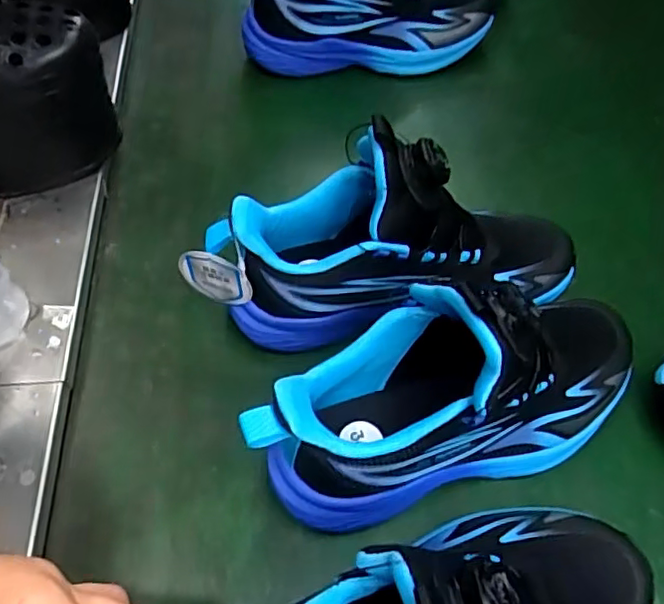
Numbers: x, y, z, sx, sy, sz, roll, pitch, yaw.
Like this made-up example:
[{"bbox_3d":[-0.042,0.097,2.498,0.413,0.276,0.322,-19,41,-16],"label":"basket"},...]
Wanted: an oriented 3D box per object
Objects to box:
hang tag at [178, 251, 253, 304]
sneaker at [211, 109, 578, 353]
[{"bbox_3d":[-0.073,-0.015,0.385,0.046,0.045,0.005,12,61,11],"label":"hang tag"},{"bbox_3d":[0.042,-0.040,0.392,0.230,0.135,0.079,-8,58,-5],"label":"sneaker"}]

